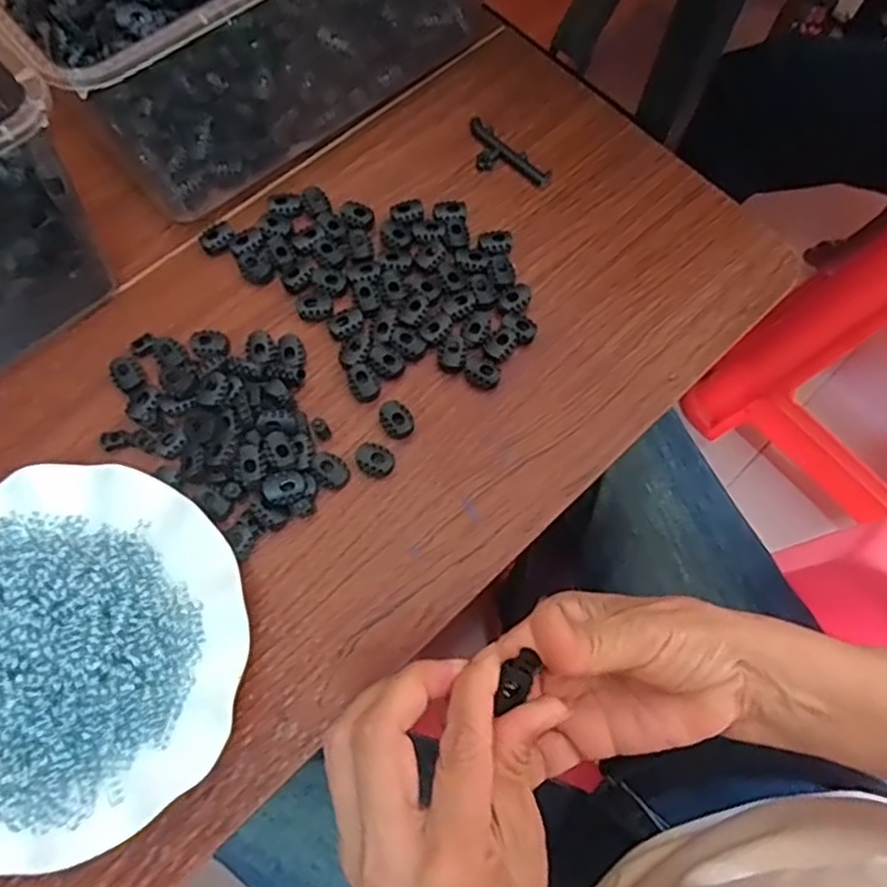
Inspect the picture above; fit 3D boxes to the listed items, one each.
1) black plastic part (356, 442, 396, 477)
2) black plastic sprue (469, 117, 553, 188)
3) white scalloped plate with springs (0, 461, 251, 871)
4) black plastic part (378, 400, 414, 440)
[{"bbox_3d":[-0.039,0.009,0.388,0.022,0.009,0.017,30,71,8],"label":"black plastic part"},{"bbox_3d":[0.039,-0.196,0.469,0.070,0.007,0.029,40,73,11],"label":"black plastic sprue"},{"bbox_3d":[-0.191,0.103,0.343,0.178,0.041,0.180,1,70,-2],"label":"white scalloped plate with springs"},{"bbox_3d":[-0.027,-0.014,0.396,0.017,0.008,0.024,-27,73,-12],"label":"black plastic part"}]

